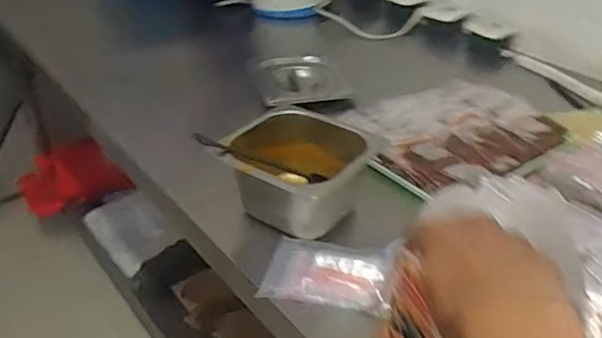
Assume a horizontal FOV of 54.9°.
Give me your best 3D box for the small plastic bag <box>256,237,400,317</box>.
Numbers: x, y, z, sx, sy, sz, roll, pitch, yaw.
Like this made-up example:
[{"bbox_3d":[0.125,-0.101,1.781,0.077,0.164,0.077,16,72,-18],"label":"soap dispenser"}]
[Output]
[{"bbox_3d":[0.032,0.115,0.654,0.142,0.033,0.084,8,35,12],"label":"small plastic bag"}]

